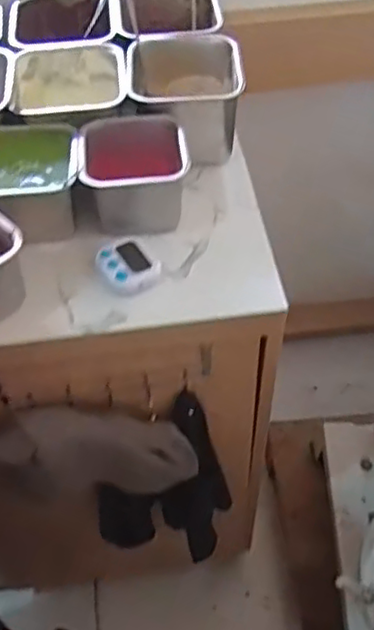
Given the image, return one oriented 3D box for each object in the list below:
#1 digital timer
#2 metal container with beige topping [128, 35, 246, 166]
[{"bbox_3d":[-0.066,-0.051,0.726,0.057,0.020,0.067,-36,59,-22],"label":"digital timer"},{"bbox_3d":[0.000,-0.269,0.840,0.137,0.110,0.154,-3,53,1],"label":"metal container with beige topping"}]

